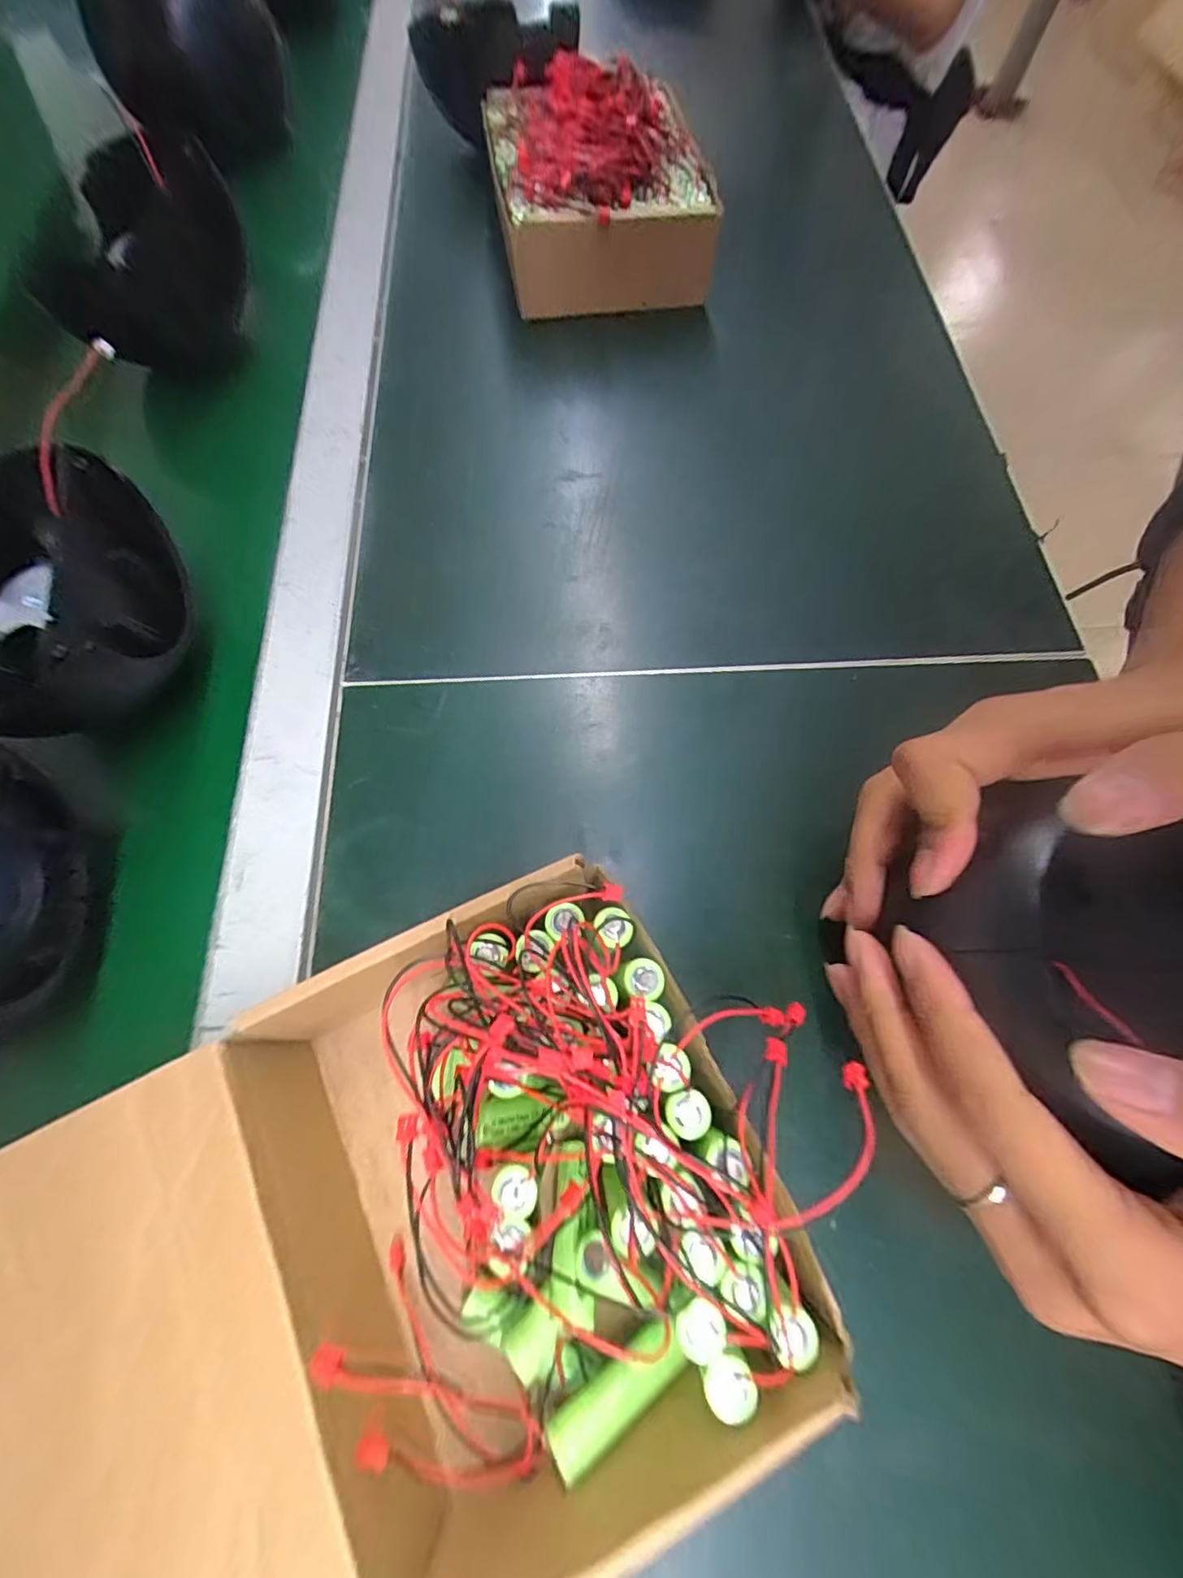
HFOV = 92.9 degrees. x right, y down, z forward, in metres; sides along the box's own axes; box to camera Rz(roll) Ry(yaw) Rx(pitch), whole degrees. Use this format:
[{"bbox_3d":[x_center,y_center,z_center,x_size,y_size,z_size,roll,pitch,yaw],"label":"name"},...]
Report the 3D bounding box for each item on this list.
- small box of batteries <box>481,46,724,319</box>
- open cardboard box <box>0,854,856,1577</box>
[{"bbox_3d":[0.002,-0.437,0.406,0.143,0.080,0.165,-9,69,-5],"label":"small box of batteries"},{"bbox_3d":[-0.084,0.154,0.165,0.302,0.090,0.178,-23,71,-10],"label":"open cardboard box"}]

